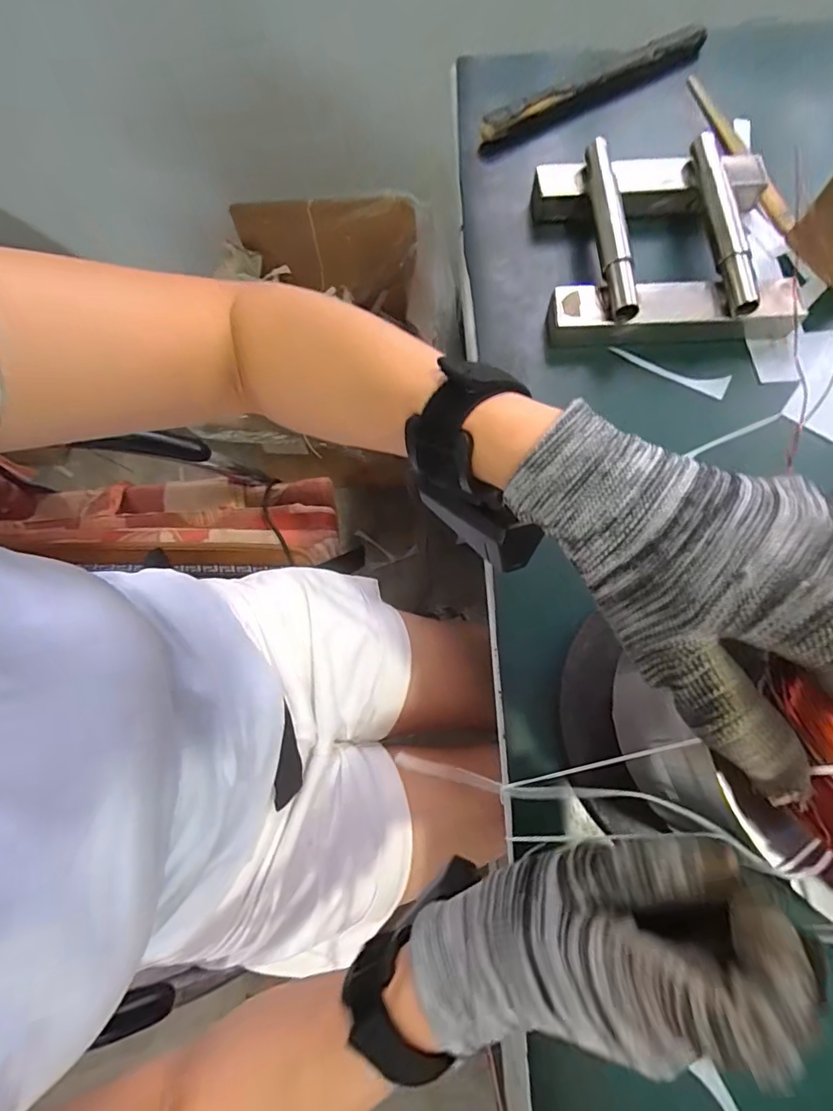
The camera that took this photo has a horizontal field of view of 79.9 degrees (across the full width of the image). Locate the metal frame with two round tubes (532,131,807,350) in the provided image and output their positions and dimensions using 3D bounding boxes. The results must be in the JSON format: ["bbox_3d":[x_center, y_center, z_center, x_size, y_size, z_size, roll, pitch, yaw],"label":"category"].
[{"bbox_3d":[0.207,-0.265,0.419,0.199,0.047,0.184,-3,72,1],"label":"metal frame with two round tubes"}]

